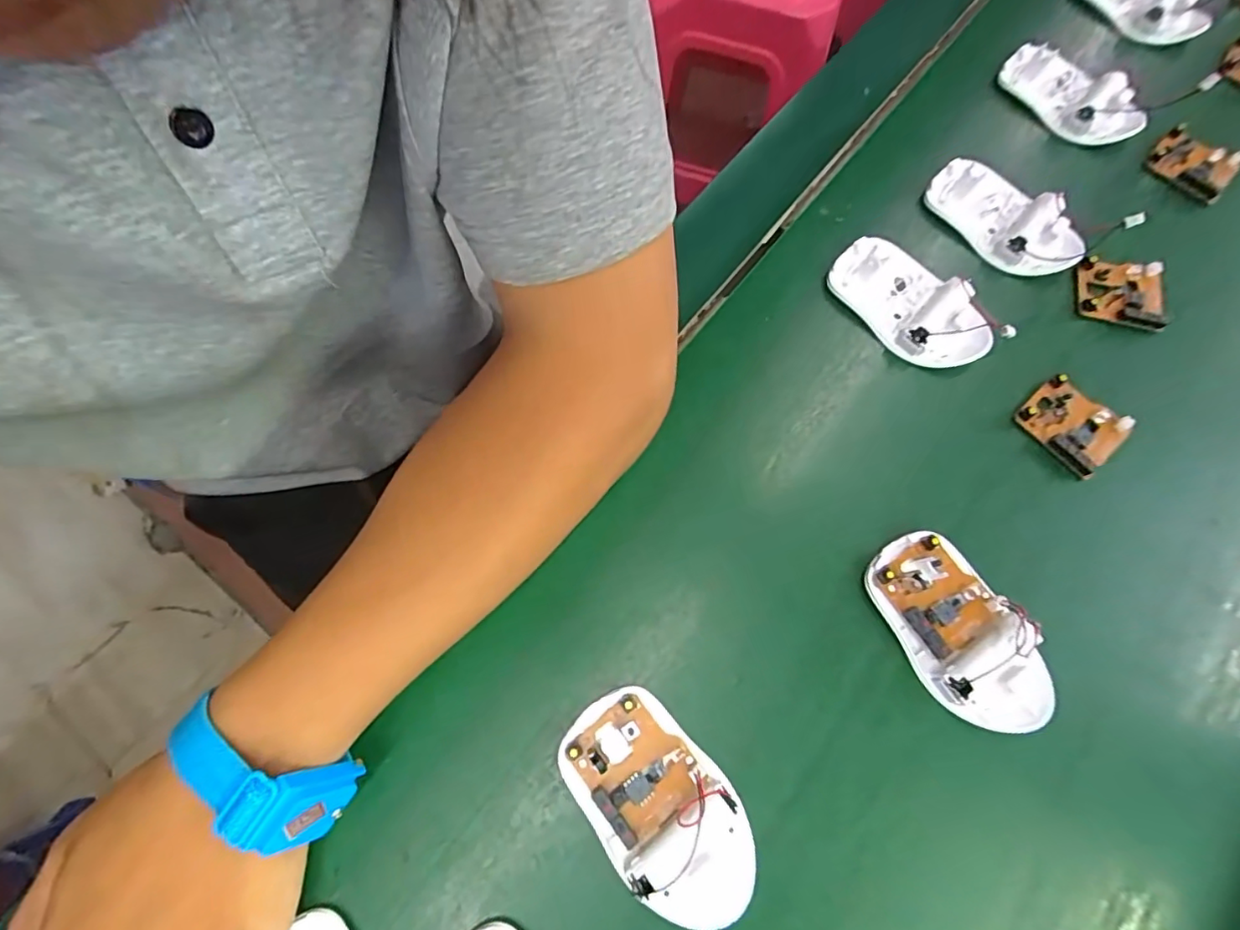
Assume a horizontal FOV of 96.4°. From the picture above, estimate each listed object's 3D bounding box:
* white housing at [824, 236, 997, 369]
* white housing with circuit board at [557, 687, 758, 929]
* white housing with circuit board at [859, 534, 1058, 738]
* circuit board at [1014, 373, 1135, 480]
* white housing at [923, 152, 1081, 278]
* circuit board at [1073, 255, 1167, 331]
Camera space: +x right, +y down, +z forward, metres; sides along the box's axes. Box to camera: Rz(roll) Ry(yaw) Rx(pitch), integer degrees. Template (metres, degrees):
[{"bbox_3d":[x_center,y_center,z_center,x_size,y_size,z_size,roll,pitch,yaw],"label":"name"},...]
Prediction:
[{"bbox_3d":[0.169,-0.095,0.325,0.050,0.024,0.094,-34,76,-11],"label":"white housing"},{"bbox_3d":[0.017,0.147,0.238,0.056,0.021,0.095,-33,76,-11],"label":"white housing with circuit board"},{"bbox_3d":[0.165,0.080,0.268,0.054,0.022,0.096,-25,74,-9],"label":"white housing with circuit board"},{"bbox_3d":[0.249,-0.024,0.306,0.041,0.011,0.047,-42,78,-13],"label":"circuit board"},{"bbox_3d":[0.238,-0.155,0.346,0.094,0.022,0.054,39,76,11],"label":"white housing"},{"bbox_3d":[0.300,-0.103,0.330,0.048,0.014,0.045,11,72,2],"label":"circuit board"}]

